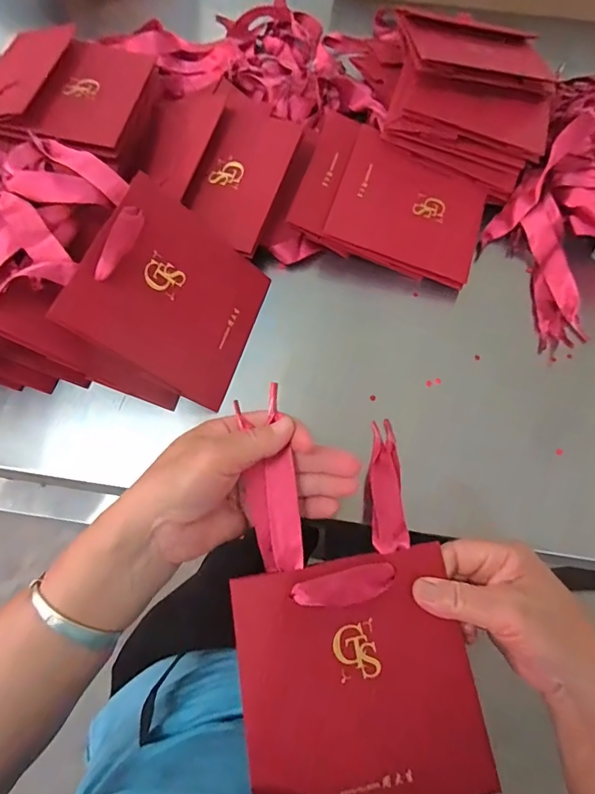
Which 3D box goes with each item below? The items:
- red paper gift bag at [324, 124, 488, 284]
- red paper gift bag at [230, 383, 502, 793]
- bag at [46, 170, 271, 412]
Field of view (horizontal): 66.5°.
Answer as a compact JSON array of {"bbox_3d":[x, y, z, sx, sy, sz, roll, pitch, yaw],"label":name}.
[{"bbox_3d":[0.108,-0.185,0.431,0.137,0.010,0.121,19,77,-1],"label":"red paper gift bag"},{"bbox_3d":[0.030,0.121,0.283,0.136,0.055,0.232,-8,66,-5],"label":"red paper gift bag"},{"bbox_3d":[-0.092,-0.082,0.357,0.014,0.137,0.138,-4,59,47],"label":"bag"}]

